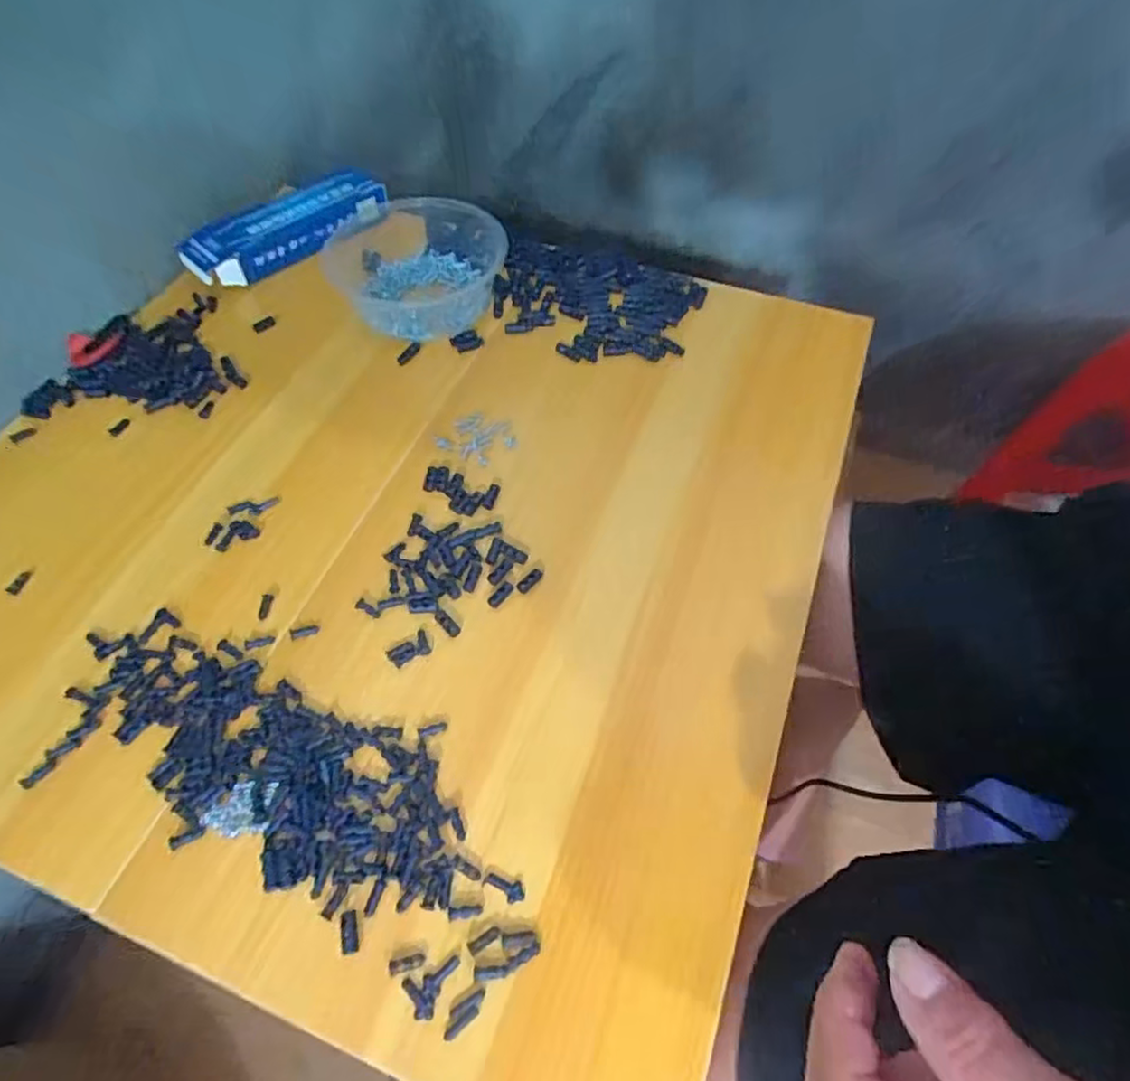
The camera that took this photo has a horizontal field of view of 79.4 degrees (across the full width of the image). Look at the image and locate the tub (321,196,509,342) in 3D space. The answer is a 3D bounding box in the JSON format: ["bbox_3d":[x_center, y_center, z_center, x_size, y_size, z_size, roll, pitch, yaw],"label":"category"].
[{"bbox_3d":[-0.127,-0.239,0.579,0.145,0.048,0.156,0,55,0],"label":"tub"}]

